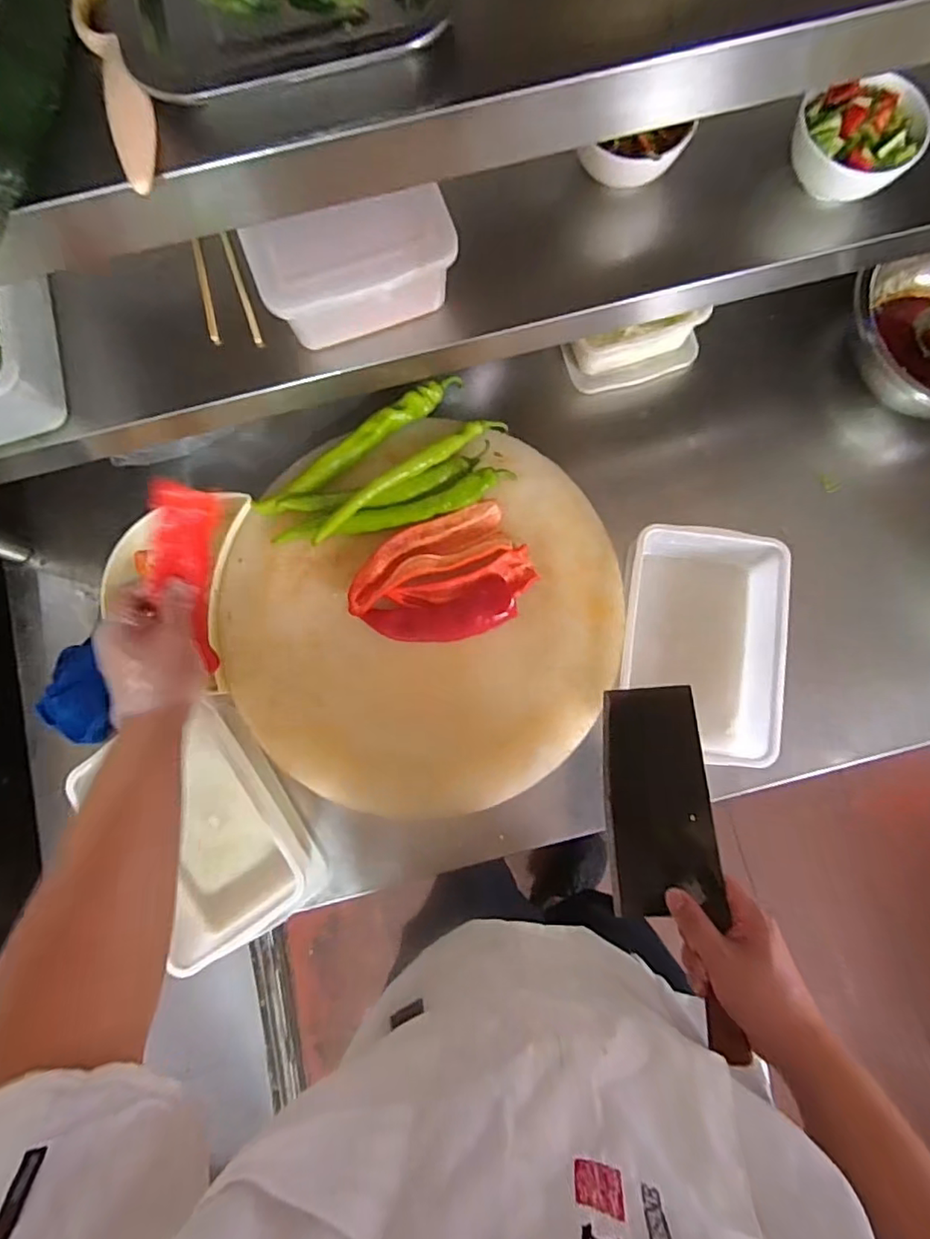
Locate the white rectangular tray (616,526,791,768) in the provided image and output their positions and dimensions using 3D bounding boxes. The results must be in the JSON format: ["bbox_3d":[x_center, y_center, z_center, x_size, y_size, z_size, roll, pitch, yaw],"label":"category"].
[{"bbox_3d":[0.273,0.031,0.681,0.179,0.090,0.264,4,81,2],"label":"white rectangular tray"}]

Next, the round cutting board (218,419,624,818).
[{"bbox_3d":[-0.041,0.003,0.666,0.453,0.040,0.418,0,80,1],"label":"round cutting board"}]

